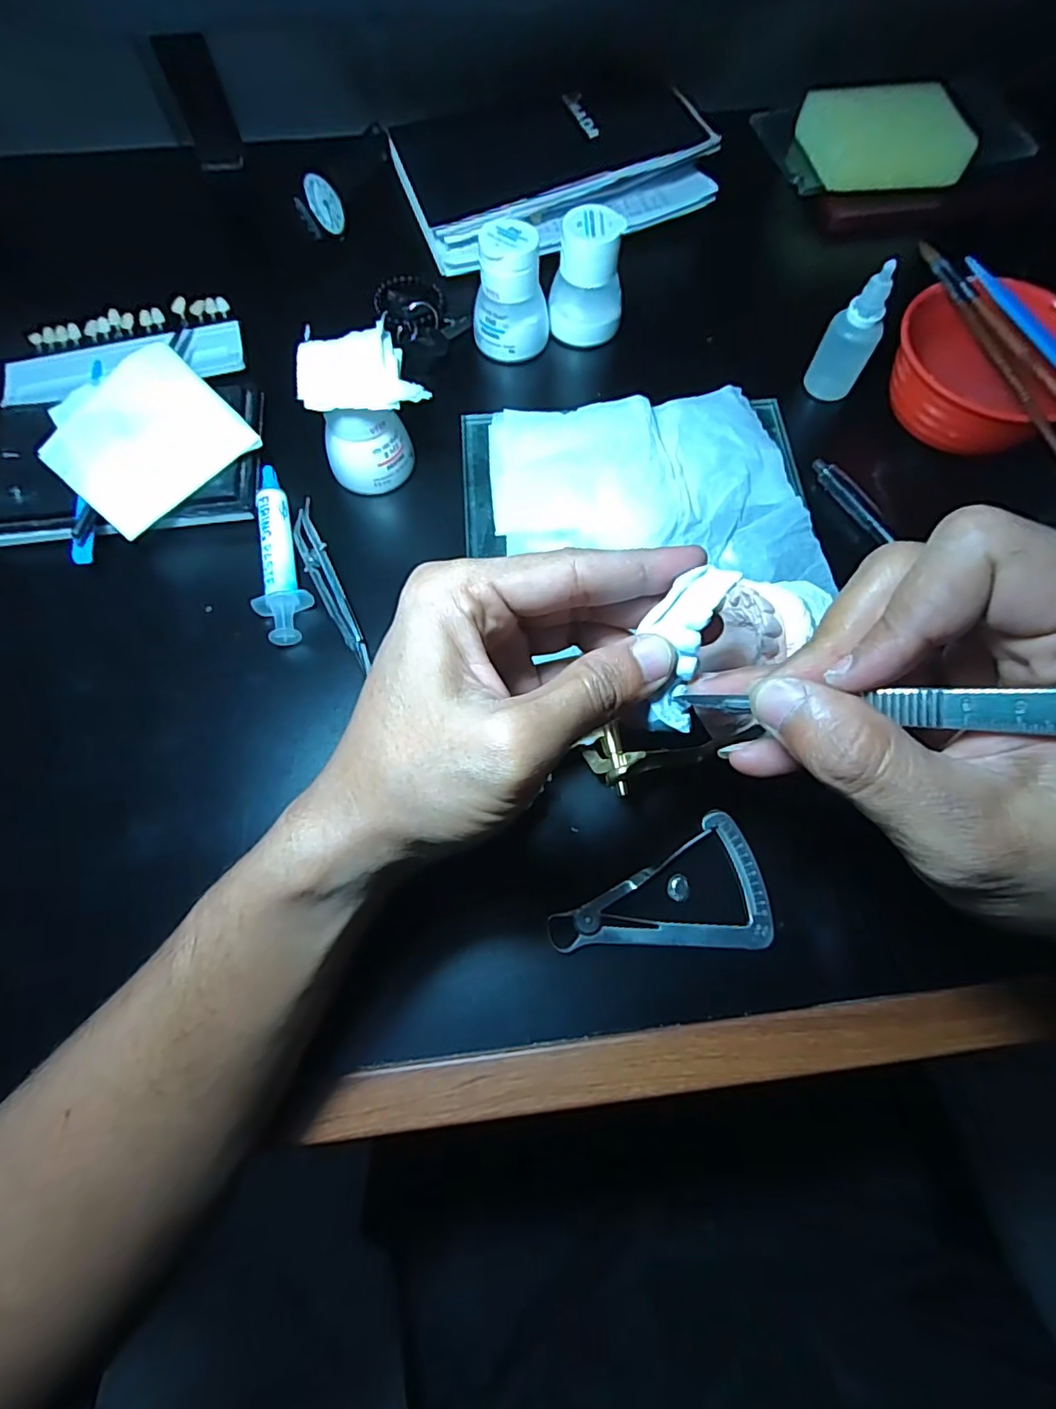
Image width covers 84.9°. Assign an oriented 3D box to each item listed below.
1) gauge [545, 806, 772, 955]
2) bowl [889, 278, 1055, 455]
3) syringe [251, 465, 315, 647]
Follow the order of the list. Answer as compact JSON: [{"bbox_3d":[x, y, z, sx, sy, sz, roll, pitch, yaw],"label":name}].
[{"bbox_3d":[0.061,0.082,0.269,0.099,0.007,0.060,-1,71,0],"label":"gauge"},{"bbox_3d":[0.265,-0.195,0.345,0.102,0.056,0.090,42,76,13],"label":"bowl"},{"bbox_3d":[-0.143,-0.085,0.327,0.027,0.020,0.115,-15,71,-5],"label":"syringe"}]

